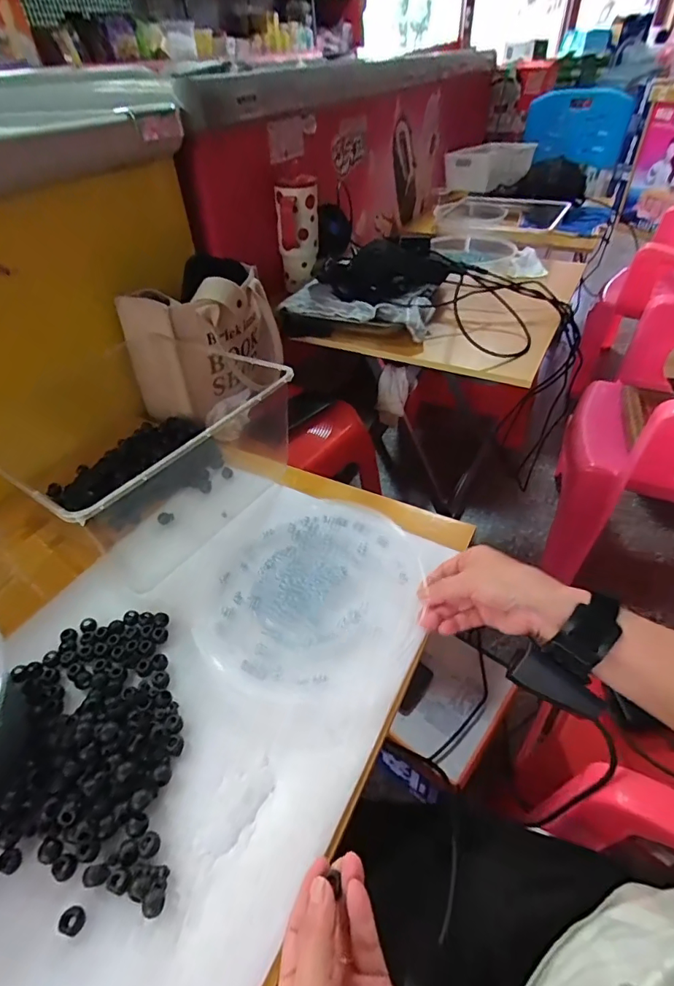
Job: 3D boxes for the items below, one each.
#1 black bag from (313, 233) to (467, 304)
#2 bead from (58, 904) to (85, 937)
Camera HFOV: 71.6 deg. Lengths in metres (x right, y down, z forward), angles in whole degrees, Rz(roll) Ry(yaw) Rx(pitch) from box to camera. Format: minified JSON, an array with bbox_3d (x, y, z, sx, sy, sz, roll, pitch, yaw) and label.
[{"bbox_3d":[0.108,-0.494,1.020,0.311,0.097,0.135,-3,43,0],"label":"black bag"},{"bbox_3d":[-0.193,0.311,0.340,0.015,0.011,0.015,8,44,12],"label":"bead"}]

